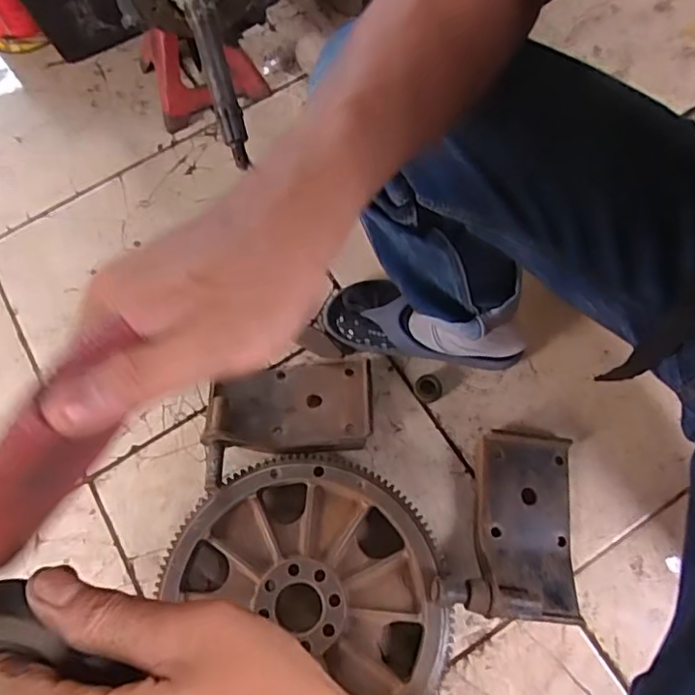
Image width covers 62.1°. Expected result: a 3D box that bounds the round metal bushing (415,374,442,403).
[{"bbox_3d":[0.103,0.053,0.733,0.032,0.021,0.032,-1,70,1],"label":"round metal bushing"}]

